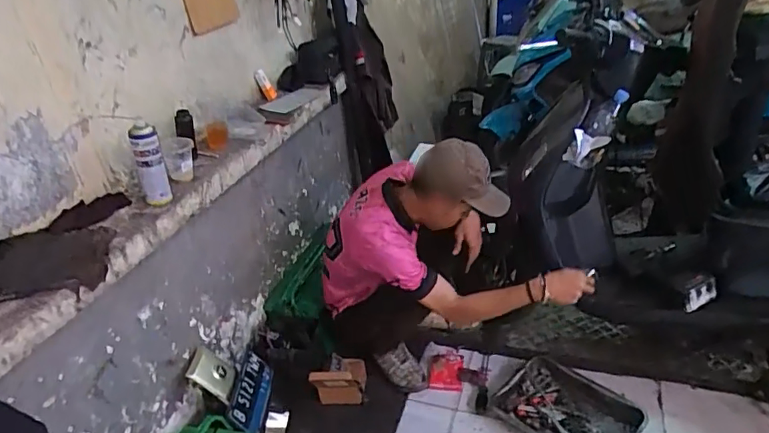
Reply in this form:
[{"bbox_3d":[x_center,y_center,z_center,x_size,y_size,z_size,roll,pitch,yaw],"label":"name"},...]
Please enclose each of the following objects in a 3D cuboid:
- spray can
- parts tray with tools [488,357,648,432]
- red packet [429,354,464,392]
[{"bbox_3d":[-0.582,-0.126,1.306,0.069,0.207,0.063,-20,32,-23],"label":"spray can"},{"bbox_3d":[0.548,0.583,1.589,0.390,0.068,0.272,20,39,39],"label":"parts tray with tools"},{"bbox_3d":[0.212,0.529,1.792,0.106,0.013,0.165,-1,30,11],"label":"red packet"}]

